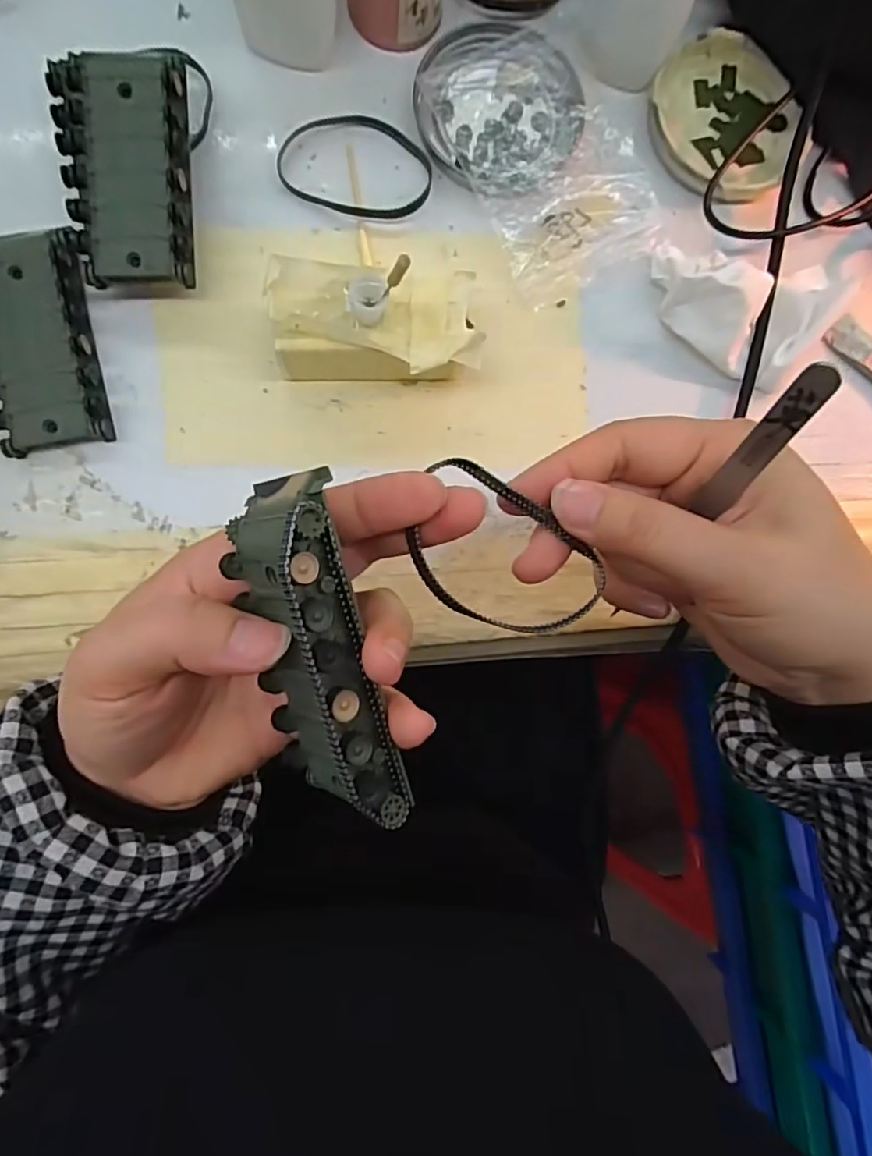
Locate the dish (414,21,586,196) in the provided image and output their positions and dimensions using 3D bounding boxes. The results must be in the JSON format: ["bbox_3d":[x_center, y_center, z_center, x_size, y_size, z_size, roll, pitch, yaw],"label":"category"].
[{"bbox_3d":[0.030,-0.221,0.277,0.073,0.010,0.083,-34,91,-7],"label":"dish"}]

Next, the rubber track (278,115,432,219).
[{"bbox_3d":[-0.037,-0.193,0.275,0.070,0.004,0.048,14,86,-5],"label":"rubber track"}]

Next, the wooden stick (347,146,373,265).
[{"bbox_3d":[-0.035,-0.173,0.273,0.004,0.004,0.060,-8,88,-6],"label":"wooden stick"}]

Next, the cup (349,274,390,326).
[{"bbox_3d":[-0.026,-0.111,0.233,0.013,0.016,0.015,19,84,-3],"label":"cup"}]

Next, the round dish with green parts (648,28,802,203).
[{"bbox_3d":[0.141,-0.224,0.289,0.073,0.016,0.085,26,85,-4],"label":"round dish with green parts"}]

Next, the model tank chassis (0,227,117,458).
[{"bbox_3d":[-0.168,-0.099,0.250,0.046,0.016,0.087,-11,88,-6],"label":"model tank chassis"}]

